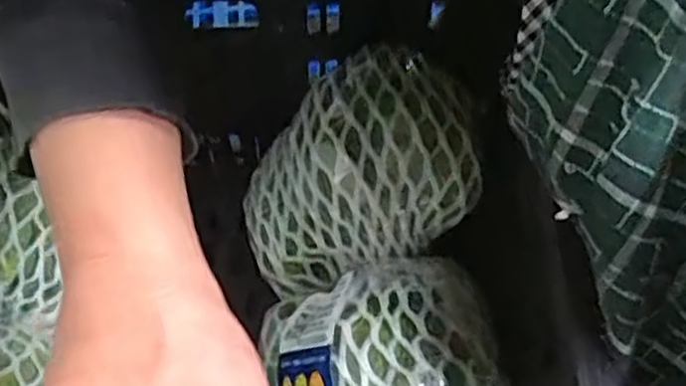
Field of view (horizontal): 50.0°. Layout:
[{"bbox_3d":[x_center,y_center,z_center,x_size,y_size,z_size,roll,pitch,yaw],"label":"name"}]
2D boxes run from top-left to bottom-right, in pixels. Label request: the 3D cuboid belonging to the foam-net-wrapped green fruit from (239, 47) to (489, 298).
[{"bbox_3d":[0.006,-0.005,0.394,0.125,0.100,0.099,-26,69,-10],"label":"foam-net-wrapped green fruit"}]

